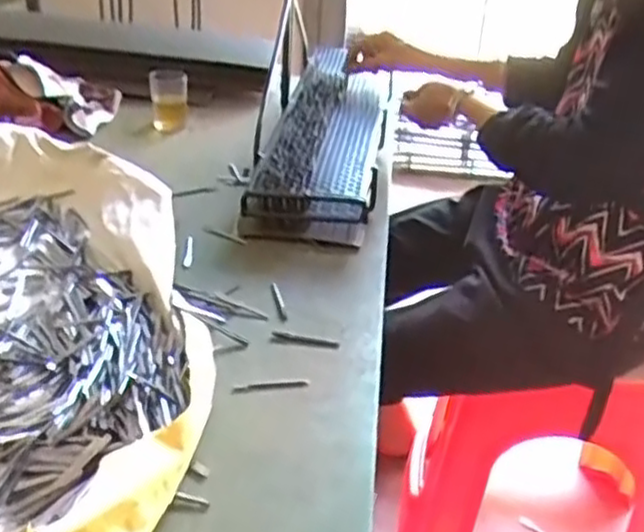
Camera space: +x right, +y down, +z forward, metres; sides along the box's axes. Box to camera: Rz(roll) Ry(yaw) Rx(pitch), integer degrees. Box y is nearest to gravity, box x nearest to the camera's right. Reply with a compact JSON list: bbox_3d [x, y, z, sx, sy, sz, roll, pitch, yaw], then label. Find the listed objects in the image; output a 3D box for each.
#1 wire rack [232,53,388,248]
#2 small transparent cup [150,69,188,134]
[{"bbox_3d":[0.013,-0.196,1.106,0.157,0.083,0.524,7,31,5],"label":"wire rack"},{"bbox_3d":[-0.251,-0.278,1.222,0.059,0.081,0.051,-6,32,-16],"label":"small transparent cup"}]

